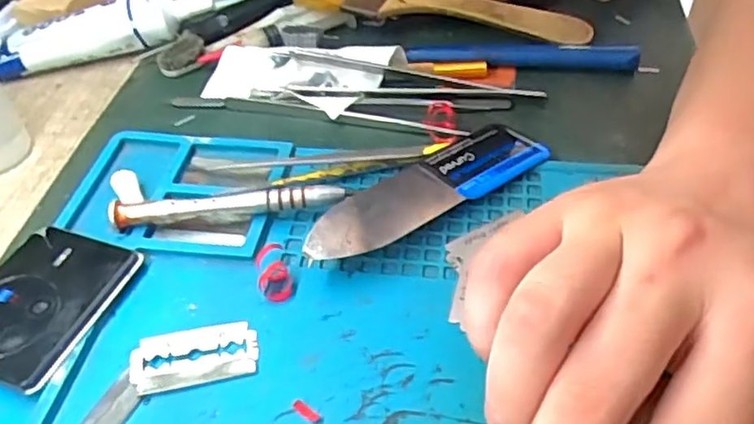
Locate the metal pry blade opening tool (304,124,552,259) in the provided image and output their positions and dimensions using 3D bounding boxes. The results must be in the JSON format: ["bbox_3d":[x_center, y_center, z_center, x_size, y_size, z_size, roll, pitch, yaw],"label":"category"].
[{"bbox_3d":[0.022,-0.010,0.262,0.118,0.014,0.035,-31,52,-24],"label":"metal pry blade opening tool"}]

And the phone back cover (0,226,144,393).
[{"bbox_3d":[-0.124,0.033,0.234,0.050,0.007,0.063,12,48,15],"label":"phone back cover"}]

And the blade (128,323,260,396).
[{"bbox_3d":[-0.063,0.049,0.218,0.042,0.004,0.024,-9,46,-5],"label":"blade"}]

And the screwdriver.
[{"bbox_3d":[-0.060,-0.002,0.258,0.095,0.012,0.008,-5,46,-1],"label":"screwdriver"}]

